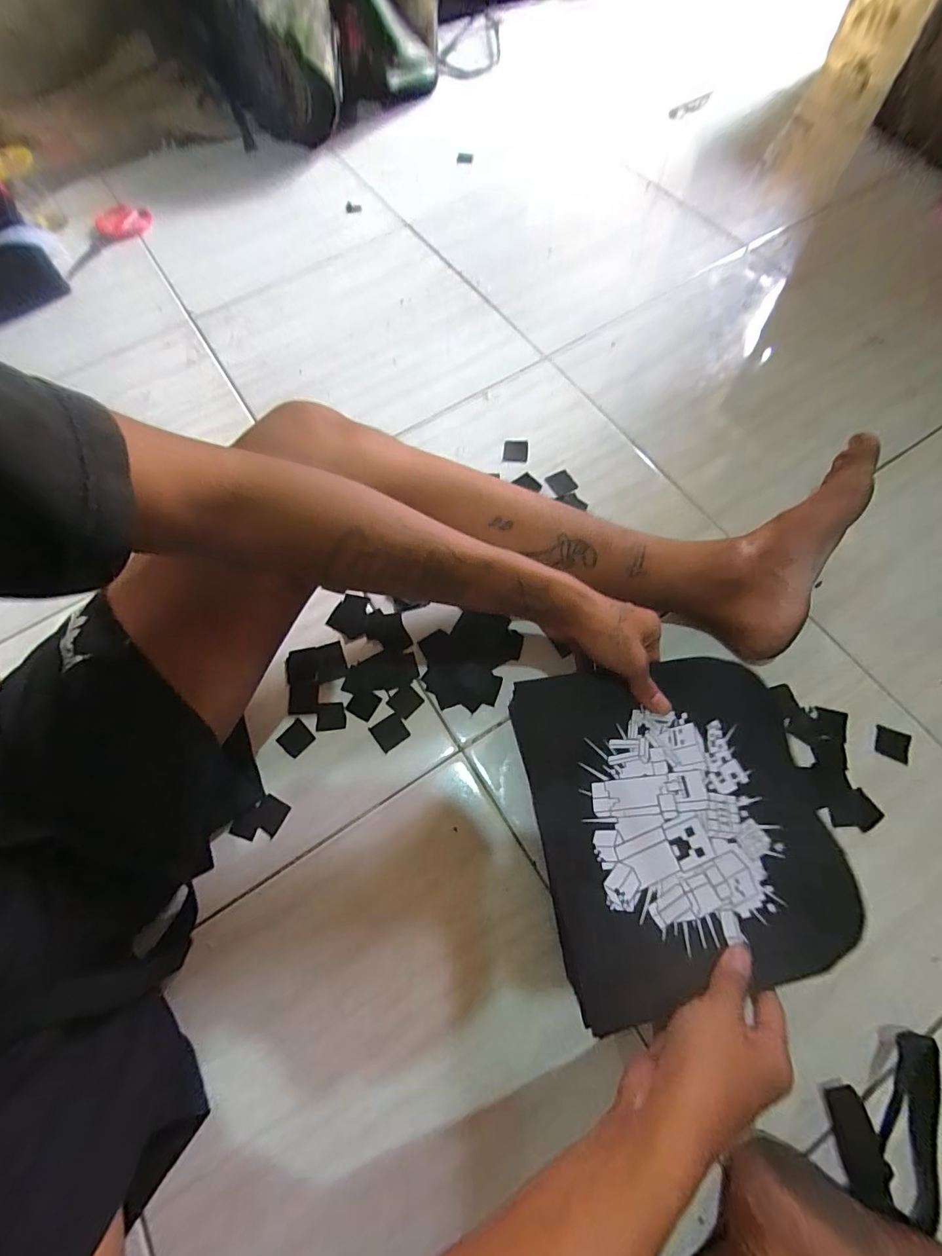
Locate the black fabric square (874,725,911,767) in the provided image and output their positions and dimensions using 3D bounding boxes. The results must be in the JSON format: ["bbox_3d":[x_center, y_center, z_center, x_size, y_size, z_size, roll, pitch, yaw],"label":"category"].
[{"bbox_3d":[0.423,0.117,0.470,0.031,0.004,0.030,19,69,11],"label":"black fabric square"}]

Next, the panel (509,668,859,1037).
[{"bbox_3d":[0.174,0.152,0.389,0.234,0.032,0.248,-11,67,-2],"label":"panel"}]

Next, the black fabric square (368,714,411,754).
[{"bbox_3d":[-0.086,0.110,0.497,0.033,0.004,0.033,-35,70,-12],"label":"black fabric square"}]

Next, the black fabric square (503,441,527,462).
[{"bbox_3d":[0.059,-0.235,0.627,0.031,0.004,0.030,2,80,9],"label":"black fabric square"}]

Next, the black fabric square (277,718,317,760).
[{"bbox_3d":[-0.185,0.117,0.498,0.029,0.005,0.031,38,74,17],"label":"black fabric square"}]

